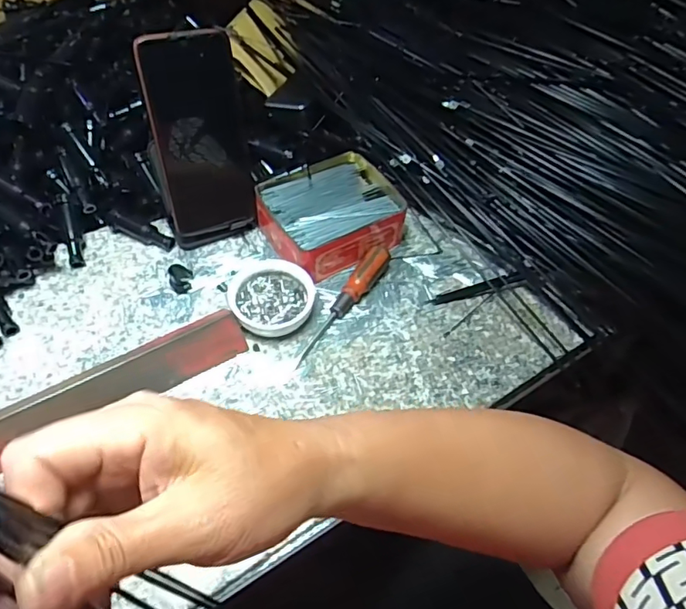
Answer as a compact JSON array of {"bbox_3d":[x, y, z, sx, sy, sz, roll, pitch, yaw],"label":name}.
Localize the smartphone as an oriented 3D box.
[{"bbox_3d":[-0.124,-0.146,0.474,0.079,0.166,0.010,-19,34,-23],"label":"smartphone"}]

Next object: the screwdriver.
[{"bbox_3d":[0.000,-0.002,0.474,0.021,0.021,0.133,28,57,17],"label":"screwdriver"}]

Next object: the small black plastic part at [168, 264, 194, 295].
[{"bbox_3d":[-0.146,-0.024,0.484,0.020,0.020,0.017,-34,62,-25],"label":"small black plastic part"}]

